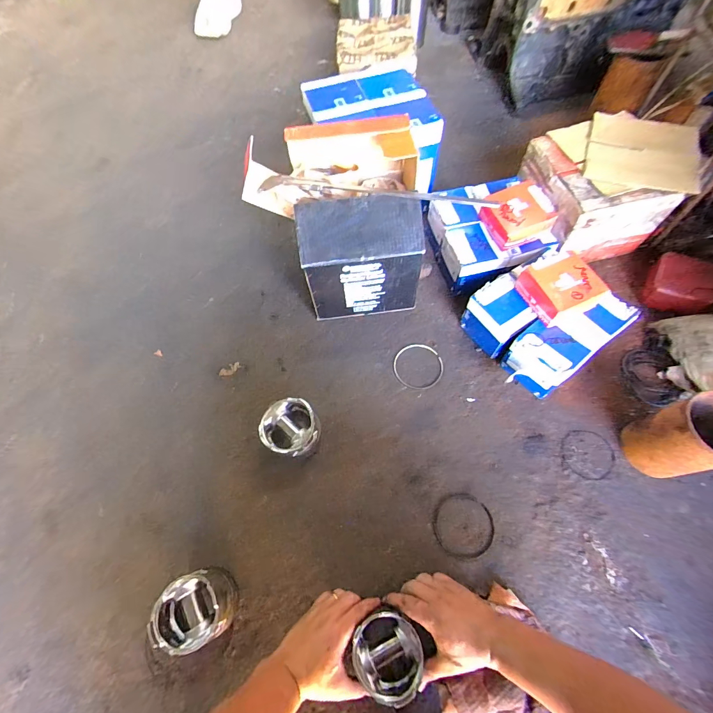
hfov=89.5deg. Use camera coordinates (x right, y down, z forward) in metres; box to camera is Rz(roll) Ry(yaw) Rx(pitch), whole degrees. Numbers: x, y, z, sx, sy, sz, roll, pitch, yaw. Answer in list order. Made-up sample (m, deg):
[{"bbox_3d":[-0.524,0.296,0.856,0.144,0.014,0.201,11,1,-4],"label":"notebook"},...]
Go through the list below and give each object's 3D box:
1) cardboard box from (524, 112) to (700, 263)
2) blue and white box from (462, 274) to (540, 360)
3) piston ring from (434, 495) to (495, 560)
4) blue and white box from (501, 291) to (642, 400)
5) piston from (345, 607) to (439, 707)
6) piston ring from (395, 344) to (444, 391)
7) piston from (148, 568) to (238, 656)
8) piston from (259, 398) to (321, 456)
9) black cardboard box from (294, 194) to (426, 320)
[{"bbox_3d":[0.520,-0.363,0.758,0.293,0.193,0.234,-13,65,-4],"label":"cardboard box"},{"bbox_3d":[0.274,-0.072,0.701,0.095,0.100,0.116,-27,67,-10],"label":"blue and white box"},{"bbox_3d":[0.176,0.277,0.593,0.098,0.007,0.098,-1,62,2],"label":"piston ring"},{"bbox_3d":[0.378,-0.029,0.658,0.228,0.105,0.107,-36,69,-13],"label":"blue and white box"},{"bbox_3d":[0.043,0.400,0.492,0.092,0.067,0.092,28,69,14],"label":"piston"},{"bbox_3d":[0.123,0.021,0.724,0.098,0.009,0.099,-4,60,7],"label":"piston ring"},{"bbox_3d":[-0.235,0.370,0.530,0.099,0.091,0.090,-1,65,2],"label":"piston"},{"bbox_3d":[-0.115,0.129,0.642,0.093,0.083,0.092,-1,65,2],"label":"piston"},{"bbox_3d":[0.010,-0.180,0.700,0.214,0.232,0.102,-6,65,-1],"label":"black cardboard box"}]

